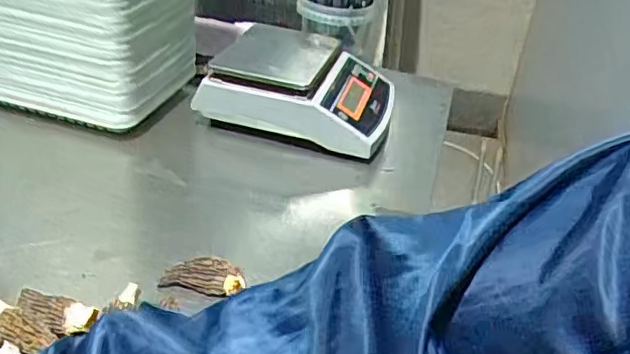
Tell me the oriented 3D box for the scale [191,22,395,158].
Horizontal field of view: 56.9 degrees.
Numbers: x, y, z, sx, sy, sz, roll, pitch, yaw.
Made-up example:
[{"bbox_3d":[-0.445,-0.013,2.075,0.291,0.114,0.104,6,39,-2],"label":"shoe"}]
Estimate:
[{"bbox_3d":[-0.009,-0.134,0.808,0.239,0.088,0.212,13,35,12],"label":"scale"}]

